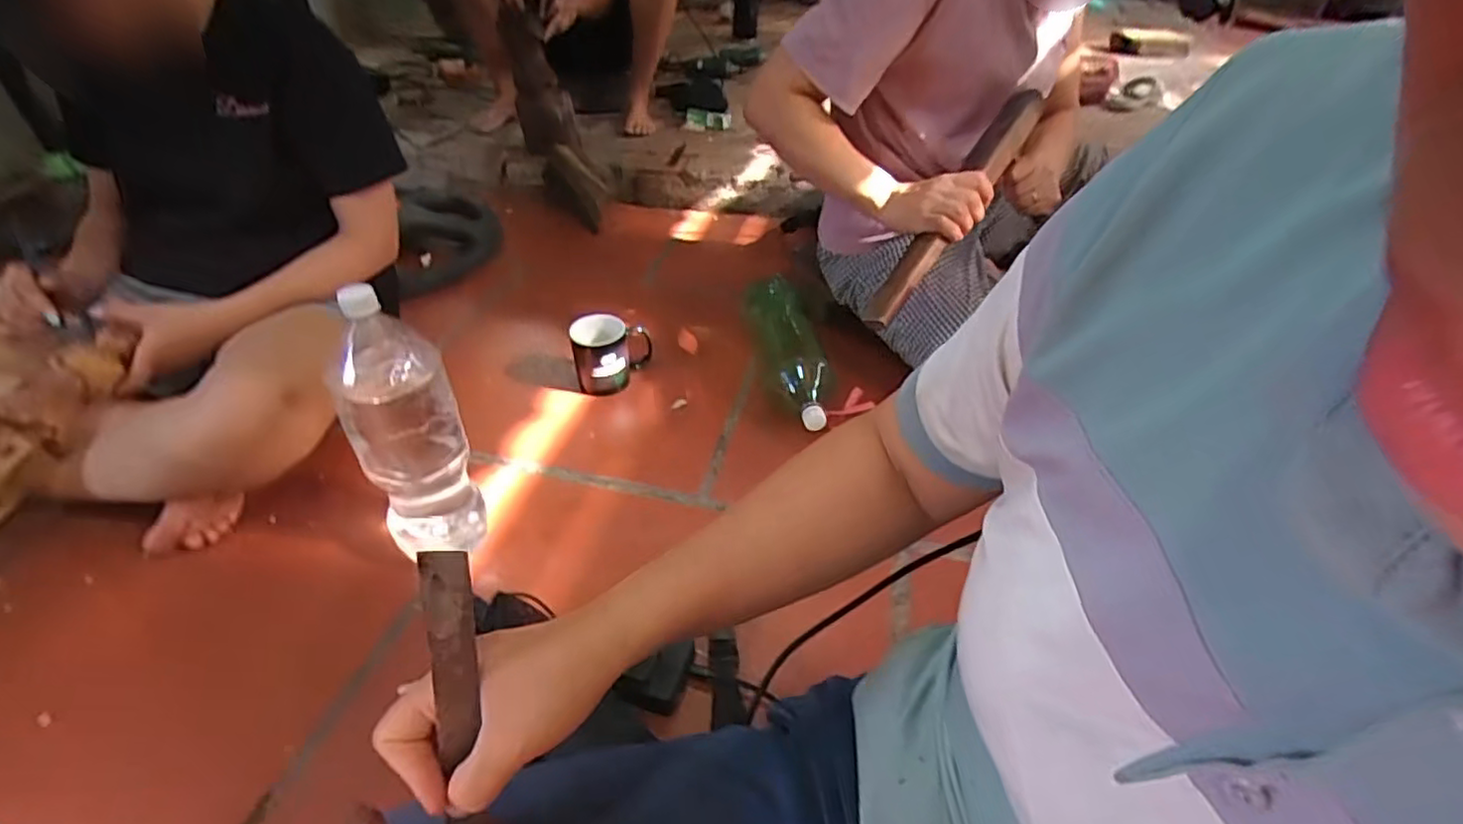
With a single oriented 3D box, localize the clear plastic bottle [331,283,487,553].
[{"bbox_3d":[-0.331,0.024,0.680,0.101,0.314,0.098,-23,45,-24],"label":"clear plastic bottle"}]

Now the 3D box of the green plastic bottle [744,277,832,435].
[{"bbox_3d":[0.087,-0.090,0.971,0.091,0.088,0.286,-8,41,-9],"label":"green plastic bottle"}]

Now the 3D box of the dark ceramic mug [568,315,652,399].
[{"bbox_3d":[-0.177,-0.083,0.986,0.117,0.103,0.074,-5,40,-6],"label":"dark ceramic mug"}]

